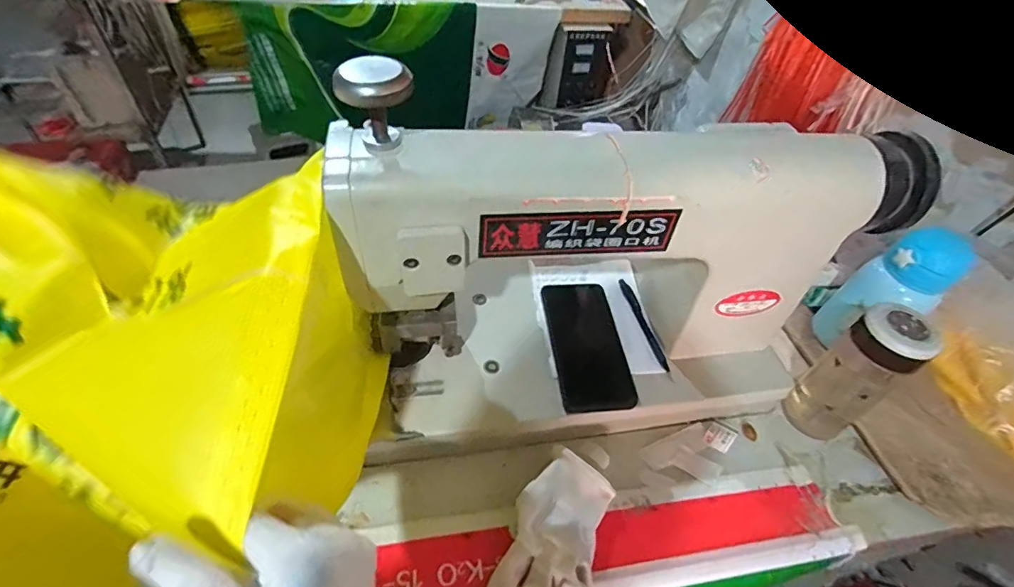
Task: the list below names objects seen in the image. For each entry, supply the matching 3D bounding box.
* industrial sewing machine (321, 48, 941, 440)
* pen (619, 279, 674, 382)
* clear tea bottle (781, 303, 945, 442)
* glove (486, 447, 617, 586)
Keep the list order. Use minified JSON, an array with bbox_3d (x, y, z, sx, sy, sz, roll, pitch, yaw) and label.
[{"bbox_3d":[0.109,-0.033,0.490,0.507,0.278,0.214,-4,48,-9],"label":"industrial sewing machine"},{"bbox_3d":[0.164,0.039,0.578,0.012,0.016,0.138,-9,49,-14],"label":"pen"},{"bbox_3d":[0.359,0.088,0.507,0.054,0.171,0.064,-27,55,-27],"label":"clear tea bottle"},{"bbox_3d":[0.045,0.224,0.442,0.088,0.036,0.157,19,49,11],"label":"glove"}]

